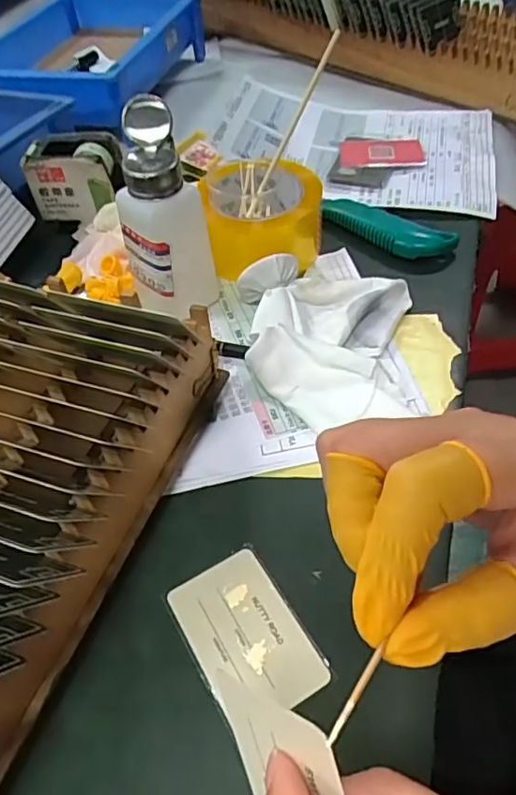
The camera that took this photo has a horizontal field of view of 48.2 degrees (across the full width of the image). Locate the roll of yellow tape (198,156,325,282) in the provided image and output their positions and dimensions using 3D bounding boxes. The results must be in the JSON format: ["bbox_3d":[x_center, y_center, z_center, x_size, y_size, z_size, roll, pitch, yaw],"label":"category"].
[{"bbox_3d":[0.006,-0.154,0.499,0.094,0.075,0.094,0,49,4],"label":"roll of yellow tape"}]

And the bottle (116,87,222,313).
[{"bbox_3d":[-0.071,-0.130,0.425,0.052,0.142,0.063,29,57,26],"label":"bottle"}]

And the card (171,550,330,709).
[{"bbox_3d":[-0.008,0.124,0.304,0.053,0.004,0.084,-26,52,-17],"label":"card"}]

